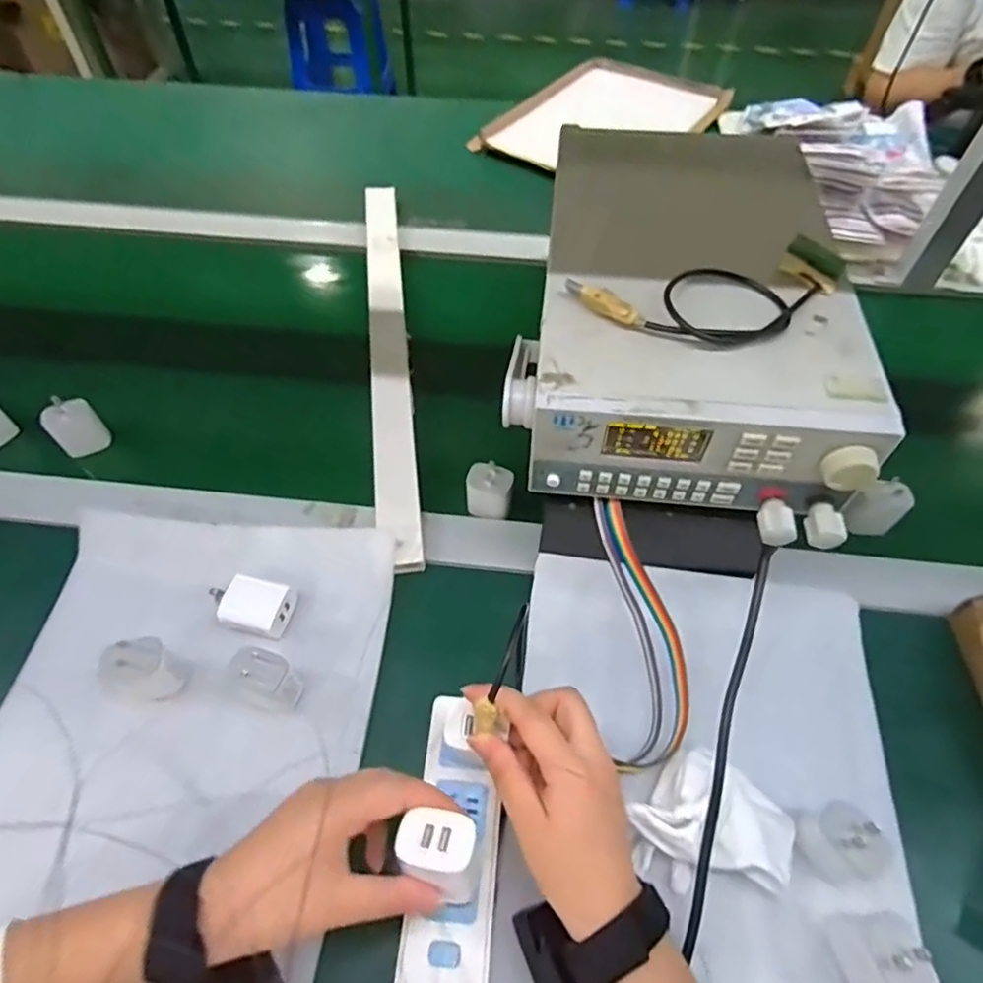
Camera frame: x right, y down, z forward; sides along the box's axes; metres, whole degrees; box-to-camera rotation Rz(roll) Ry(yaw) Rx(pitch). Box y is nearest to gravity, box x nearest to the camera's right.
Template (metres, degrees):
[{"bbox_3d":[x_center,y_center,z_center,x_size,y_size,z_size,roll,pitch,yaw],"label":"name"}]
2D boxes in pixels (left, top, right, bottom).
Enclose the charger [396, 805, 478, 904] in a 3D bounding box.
[{"bbox_3d":[-0.028,0.199,0.335,0.044,0.035,0.034,13,53,11],"label":"charger"}]

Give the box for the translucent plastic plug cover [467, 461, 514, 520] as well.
[{"bbox_3d":[-0.001,-0.002,0.557,0.040,0.049,0.027,11,55,7],"label":"translucent plastic plug cover"}]

